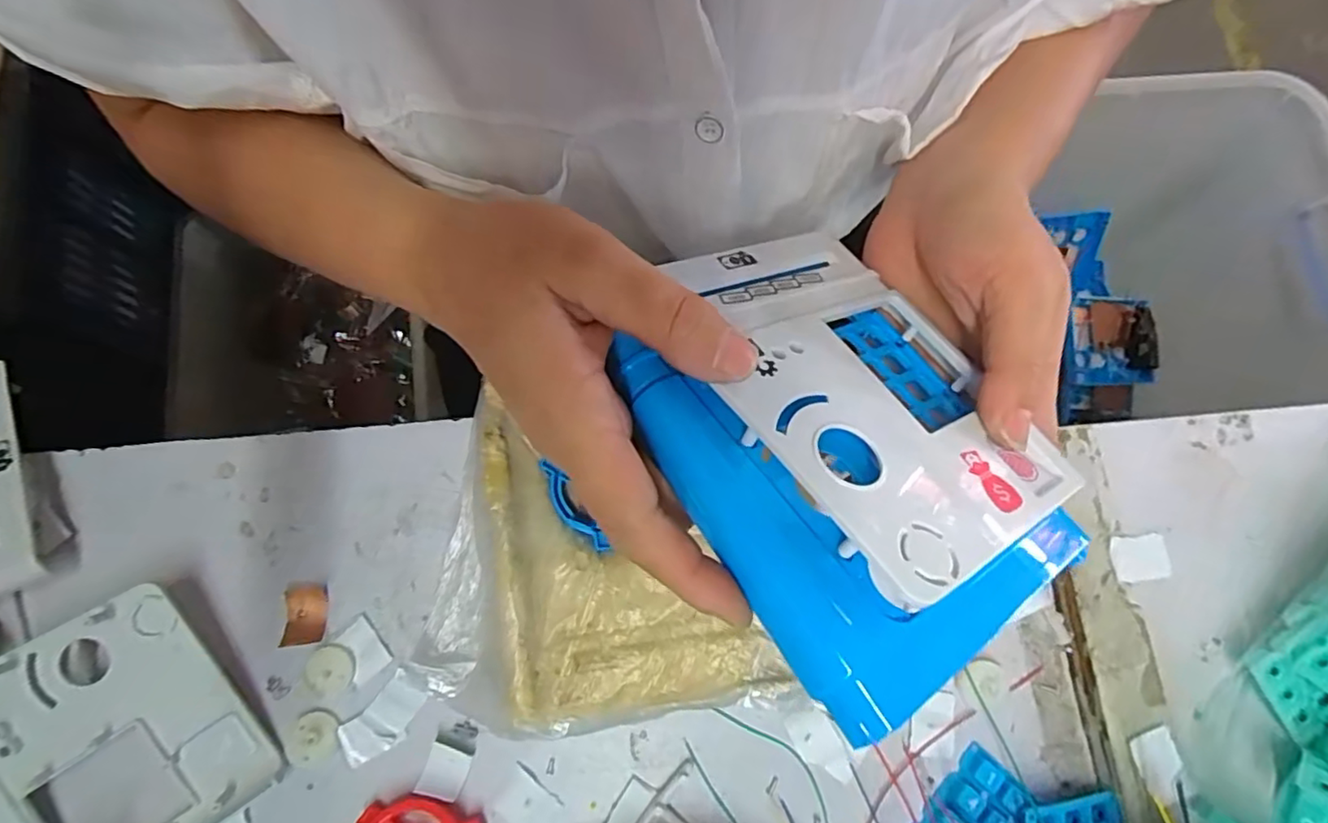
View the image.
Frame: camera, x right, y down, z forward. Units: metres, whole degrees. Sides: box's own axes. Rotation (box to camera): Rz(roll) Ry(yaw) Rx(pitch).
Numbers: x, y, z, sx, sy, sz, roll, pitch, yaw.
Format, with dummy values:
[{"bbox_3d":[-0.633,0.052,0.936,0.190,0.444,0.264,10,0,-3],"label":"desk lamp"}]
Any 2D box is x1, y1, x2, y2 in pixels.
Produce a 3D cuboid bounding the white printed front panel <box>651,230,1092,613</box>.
[{"bbox_3d":[0.067,-0.011,0.214,0.104,0.012,0.138,-20,60,-31],"label":"white printed front panel"}]

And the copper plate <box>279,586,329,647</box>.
[{"bbox_3d":[-0.178,0.101,0.302,0.020,0.004,0.026,-5,76,-1],"label":"copper plate"}]

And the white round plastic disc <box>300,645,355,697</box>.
[{"bbox_3d":[-0.162,0.125,0.295,0.023,0.004,0.022,0,76,0],"label":"white round plastic disc"}]

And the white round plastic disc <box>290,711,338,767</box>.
[{"bbox_3d":[-0.164,0.154,0.286,0.020,0.004,0.025,9,76,2],"label":"white round plastic disc"}]

